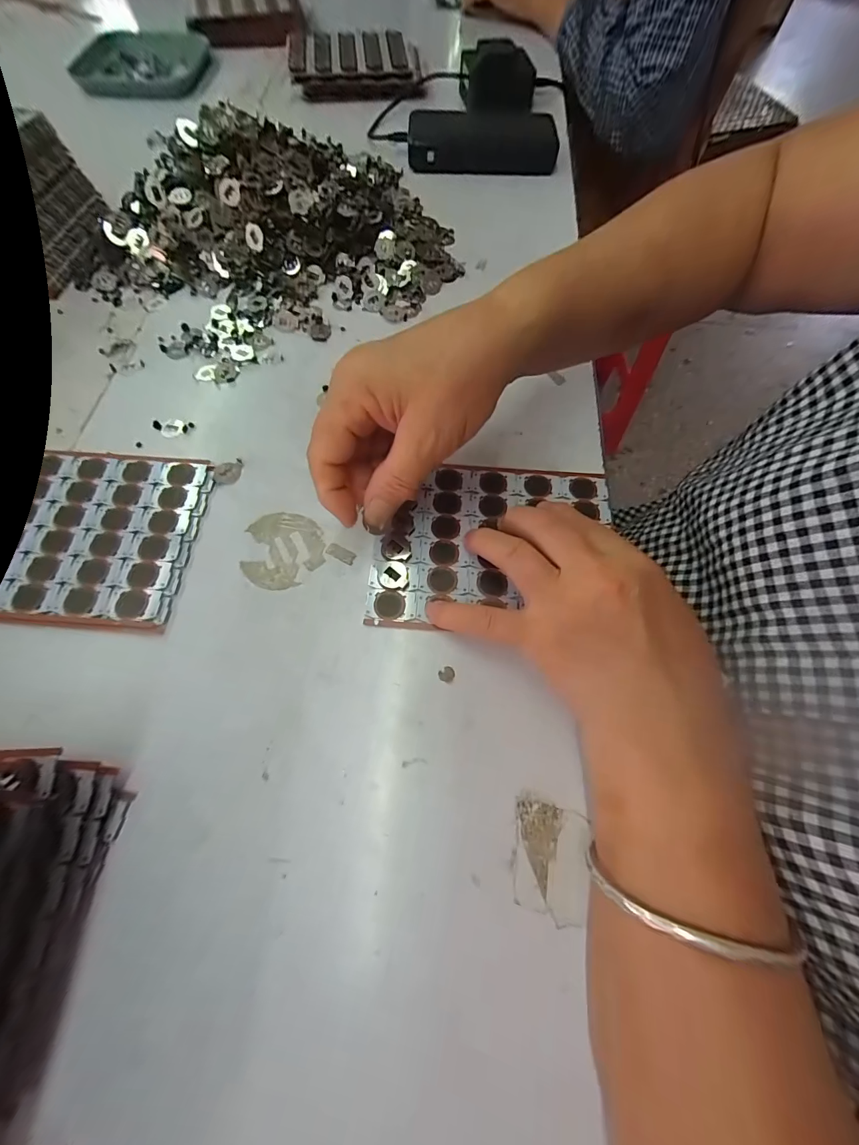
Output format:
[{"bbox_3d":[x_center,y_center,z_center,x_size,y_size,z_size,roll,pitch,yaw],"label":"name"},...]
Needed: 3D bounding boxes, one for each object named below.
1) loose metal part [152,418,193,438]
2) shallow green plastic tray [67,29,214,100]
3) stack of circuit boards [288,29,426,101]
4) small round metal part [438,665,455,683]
[{"bbox_3d":[-0.183,-0.104,0.276,0.026,0.004,0.015,-12,69,-6],"label":"loose metal part"},{"bbox_3d":[-0.351,-0.627,0.474,0.146,0.013,0.163,1,69,-2],"label":"shallow green plastic tray"},{"bbox_3d":[-0.090,-0.619,0.469,0.152,0.027,0.103,-5,69,-4],"label":"stack of circuit boards"},{"bbox_3d":[0.010,0.056,0.215,0.009,0.004,0.008,-31,73,-13],"label":"small round metal part"}]

